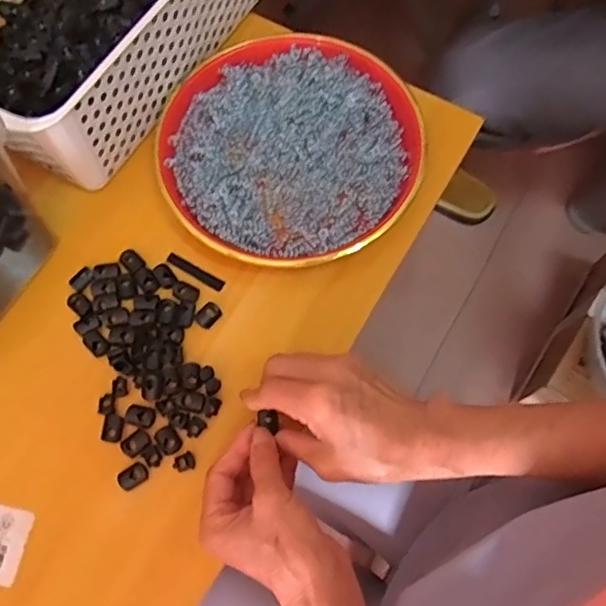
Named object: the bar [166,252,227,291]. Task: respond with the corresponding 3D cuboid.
[{"bbox_3d":[-0.087,-0.026,0.463,0.053,0.004,0.010,31,75,11],"label":"bar"}]

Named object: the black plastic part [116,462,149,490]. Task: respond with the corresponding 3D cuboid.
[{"bbox_3d":[-0.121,0.123,0.407,0.021,0.004,0.015,-33,74,-9],"label":"black plastic part"}]

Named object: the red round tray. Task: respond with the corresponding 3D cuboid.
[{"bbox_3d":[-0.011,-0.130,0.483,0.210,0.024,0.207,0,72,1],"label":"red round tray"}]

